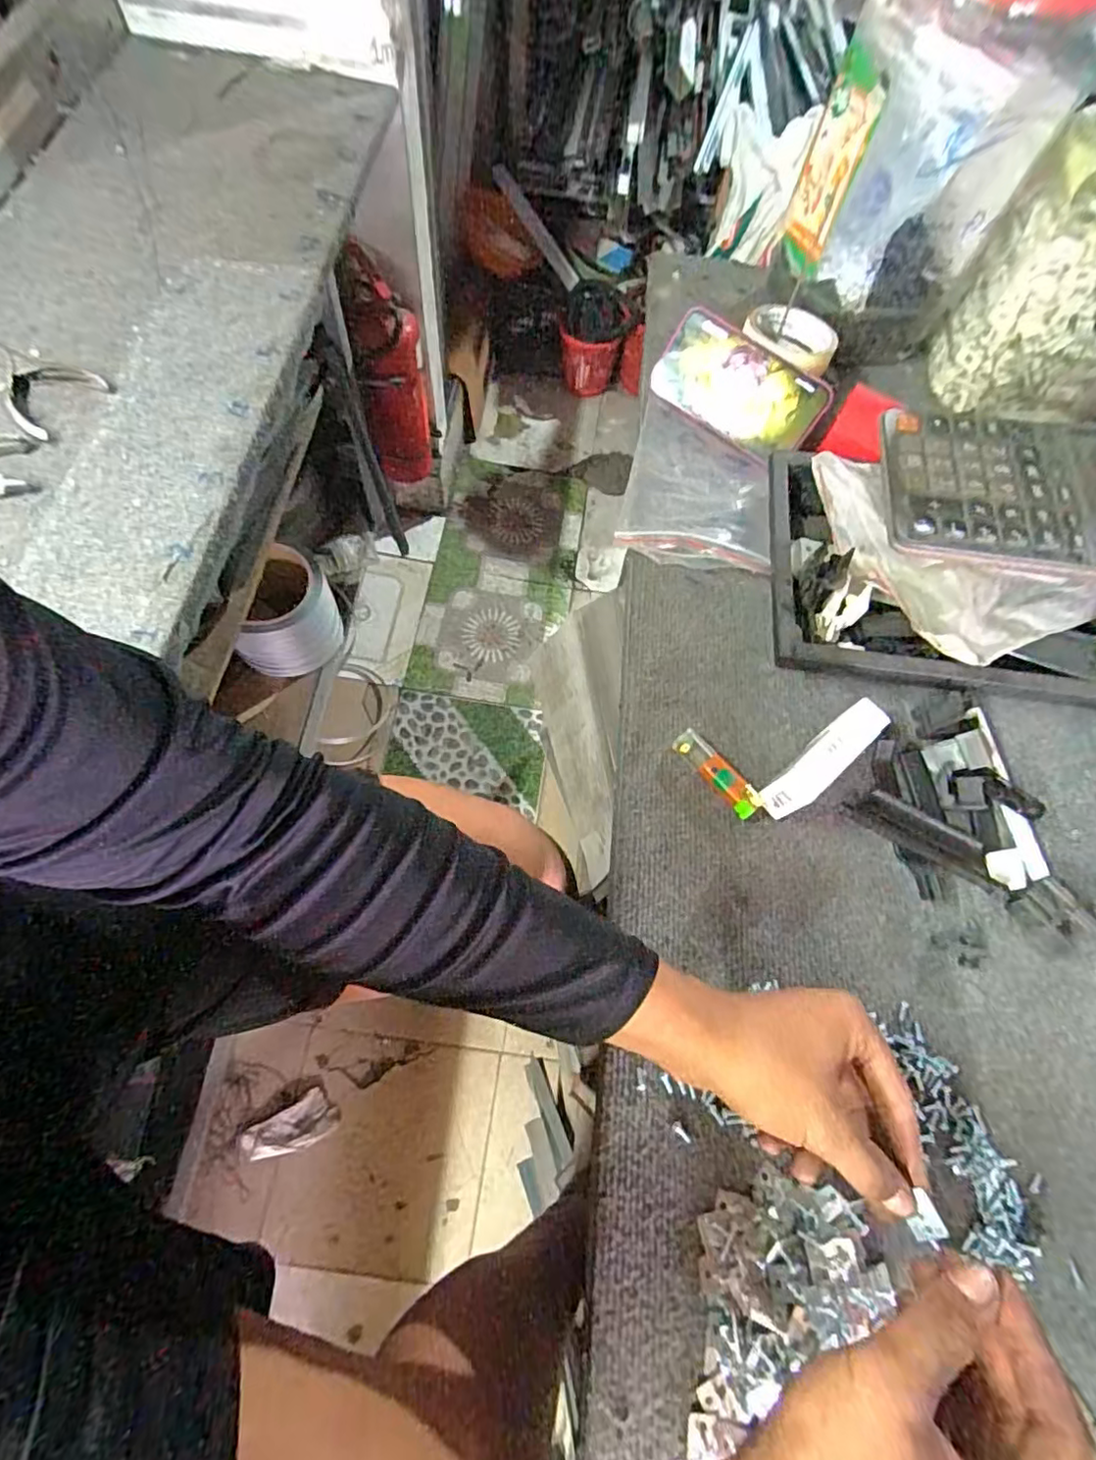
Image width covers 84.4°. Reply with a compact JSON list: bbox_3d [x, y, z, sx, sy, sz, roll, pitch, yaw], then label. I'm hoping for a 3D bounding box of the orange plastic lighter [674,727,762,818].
[{"bbox_3d":[0.126,0.033,0.455,0.021,0.017,0.075,-39,75,-16],"label":"orange plastic lighter"}]

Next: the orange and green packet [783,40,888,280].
[{"bbox_3d":[0.253,-0.493,0.547,0.024,0.156,0.089,-9,60,-5],"label":"orange and green packet"}]

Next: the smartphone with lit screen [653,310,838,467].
[{"bbox_3d":[0.177,-0.320,0.569,0.159,0.013,0.079,43,116,14],"label":"smartphone with lit screen"}]

